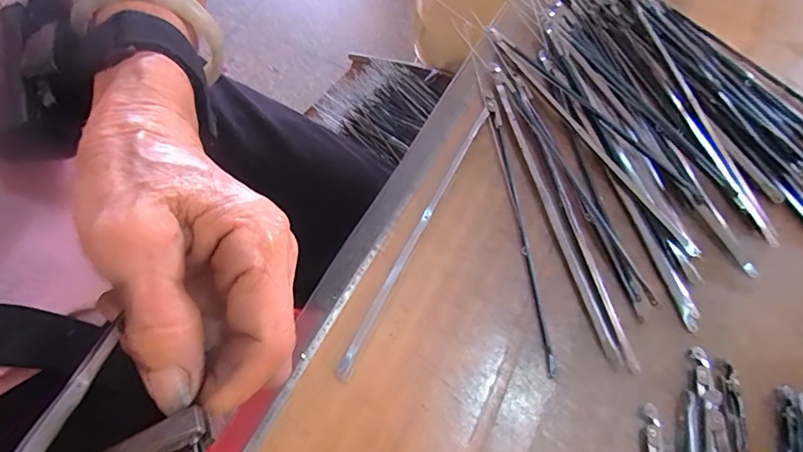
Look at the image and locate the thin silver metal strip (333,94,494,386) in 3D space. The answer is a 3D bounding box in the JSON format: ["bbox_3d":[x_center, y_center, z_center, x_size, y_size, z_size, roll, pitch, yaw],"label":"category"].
[{"bbox_3d":[0.012,-0.001,0.251,0.007,0.010,0.180,25,66,9],"label":"thin silver metal strip"}]

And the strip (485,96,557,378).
[{"bbox_3d":[0.064,-0.004,0.254,0.006,0.005,0.165,-4,65,-5],"label":"strip"}]

